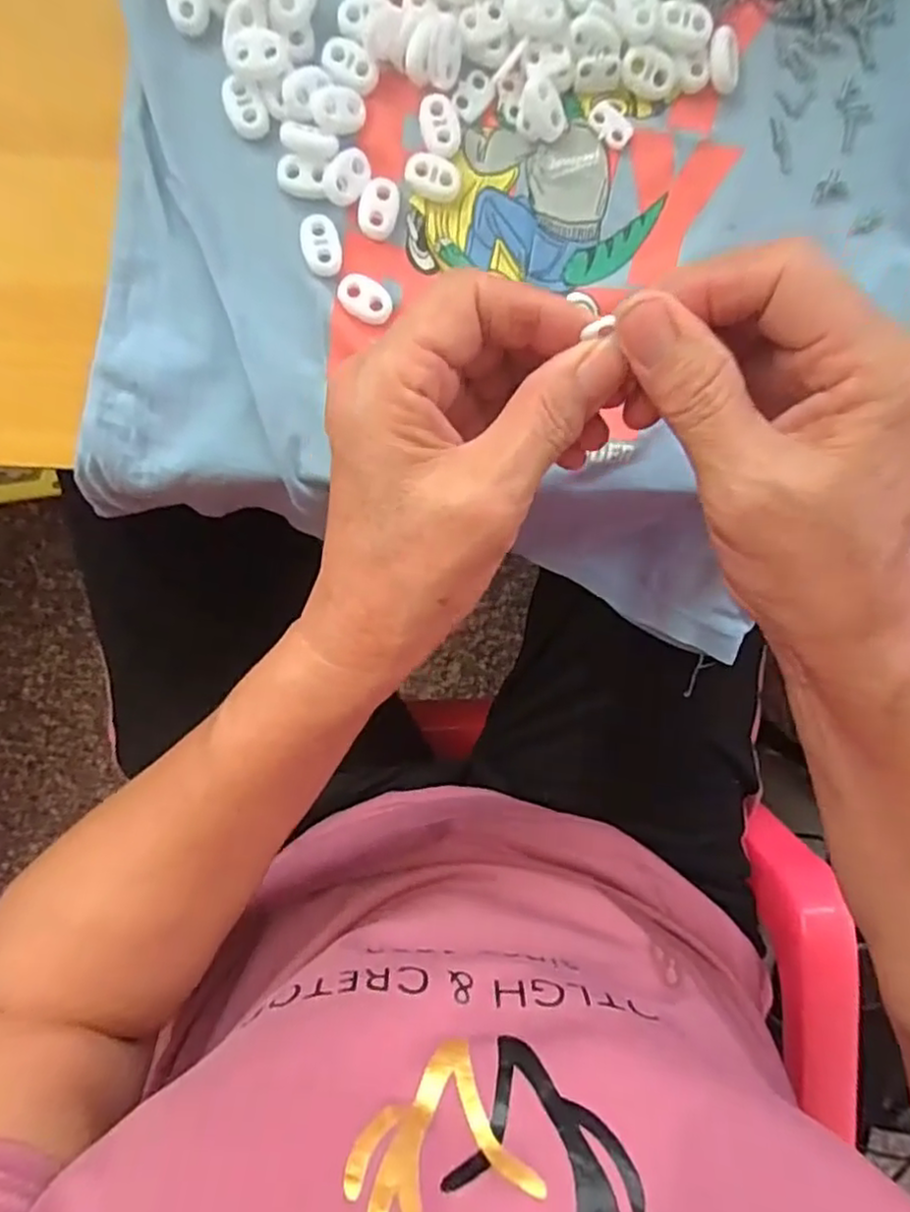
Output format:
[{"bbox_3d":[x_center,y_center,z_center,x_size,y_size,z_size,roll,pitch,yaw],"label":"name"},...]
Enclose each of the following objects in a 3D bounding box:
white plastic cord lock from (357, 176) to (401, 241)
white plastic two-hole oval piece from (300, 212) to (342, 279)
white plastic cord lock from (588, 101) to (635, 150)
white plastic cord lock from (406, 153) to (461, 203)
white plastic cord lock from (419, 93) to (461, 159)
[{"bbox_3d":[-0.030,-0.160,0.270,0.015,0.004,0.022,19,97,-7],"label":"white plastic cord lock"},{"bbox_3d":[-0.054,-0.144,0.267,0.015,0.004,0.024,-12,99,-2],"label":"white plastic two-hole oval piece"},{"bbox_3d":[0.064,-0.197,0.274,0.019,0.004,0.013,35,94,-8],"label":"white plastic cord lock"},{"bbox_3d":[-0.009,-0.172,0.270,0.021,0.005,0.015,7,98,-5],"label":"white plastic cord lock"},{"bbox_3d":[-0.006,-0.191,0.268,0.015,0.004,0.023,-18,99,-1],"label":"white plastic cord lock"}]

